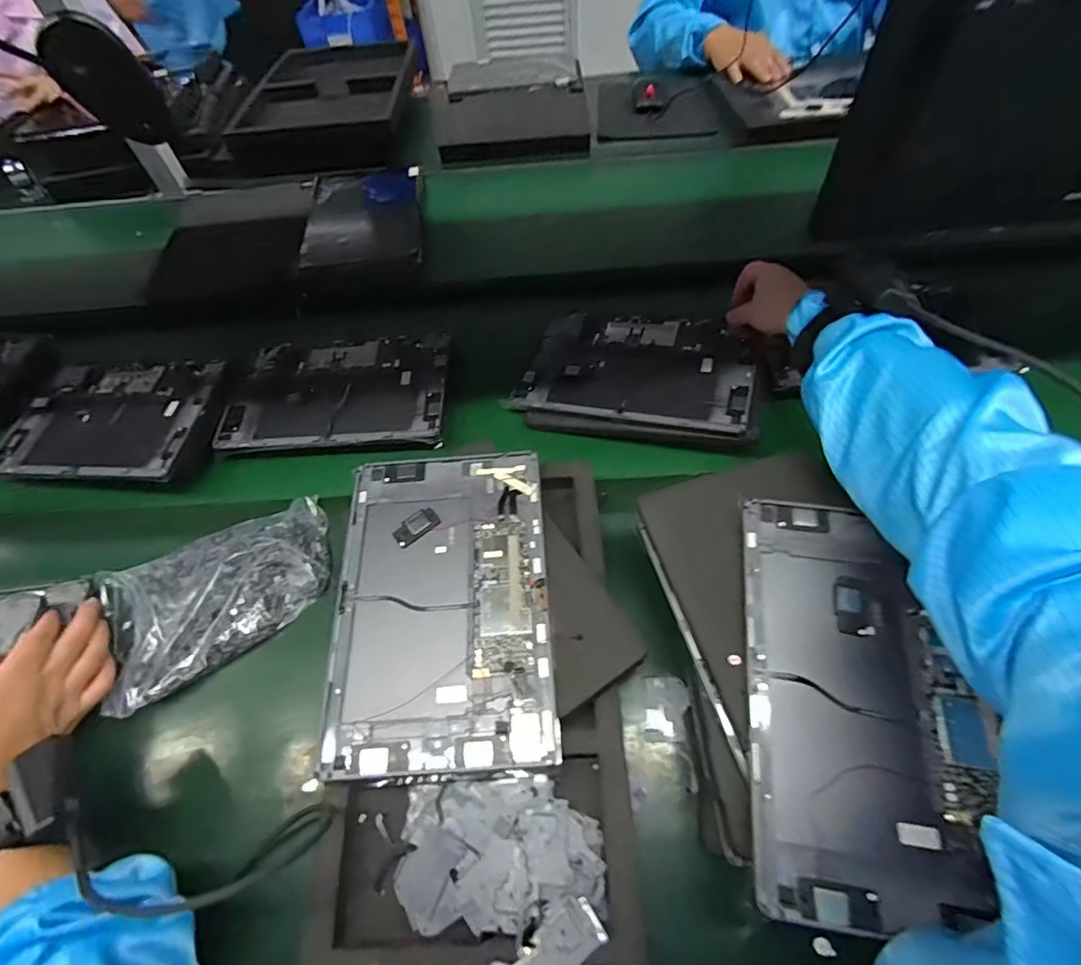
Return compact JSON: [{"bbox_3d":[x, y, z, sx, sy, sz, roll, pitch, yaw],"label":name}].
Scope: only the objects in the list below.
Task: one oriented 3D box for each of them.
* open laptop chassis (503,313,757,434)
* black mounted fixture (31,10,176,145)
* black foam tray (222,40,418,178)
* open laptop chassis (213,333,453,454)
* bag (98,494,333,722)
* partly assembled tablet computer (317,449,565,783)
[{"bbox_3d":[0.107,-0.130,0.590,0.251,0.013,0.155,11,62,20],"label":"open laptop chassis"},{"bbox_3d":[-0.638,-0.590,0.774,0.108,0.158,0.033,-27,60,-14],"label":"black mounted fixture"},{"bbox_3d":[-0.388,-0.701,0.964,0.299,0.060,0.372,-1,57,2],"label":"black foam tray"},{"bbox_3d":[-0.232,-0.108,0.607,0.248,0.016,0.154,-1,57,2],"label":"open laptop chassis"},{"bbox_3d":[-0.302,0.096,0.484,0.214,0.042,0.141,-27,59,-14],"label":"bag"},{"bbox_3d":[-0.078,0.087,0.422,0.167,0.014,0.256,-5,57,0],"label":"partly assembled tablet computer"}]

